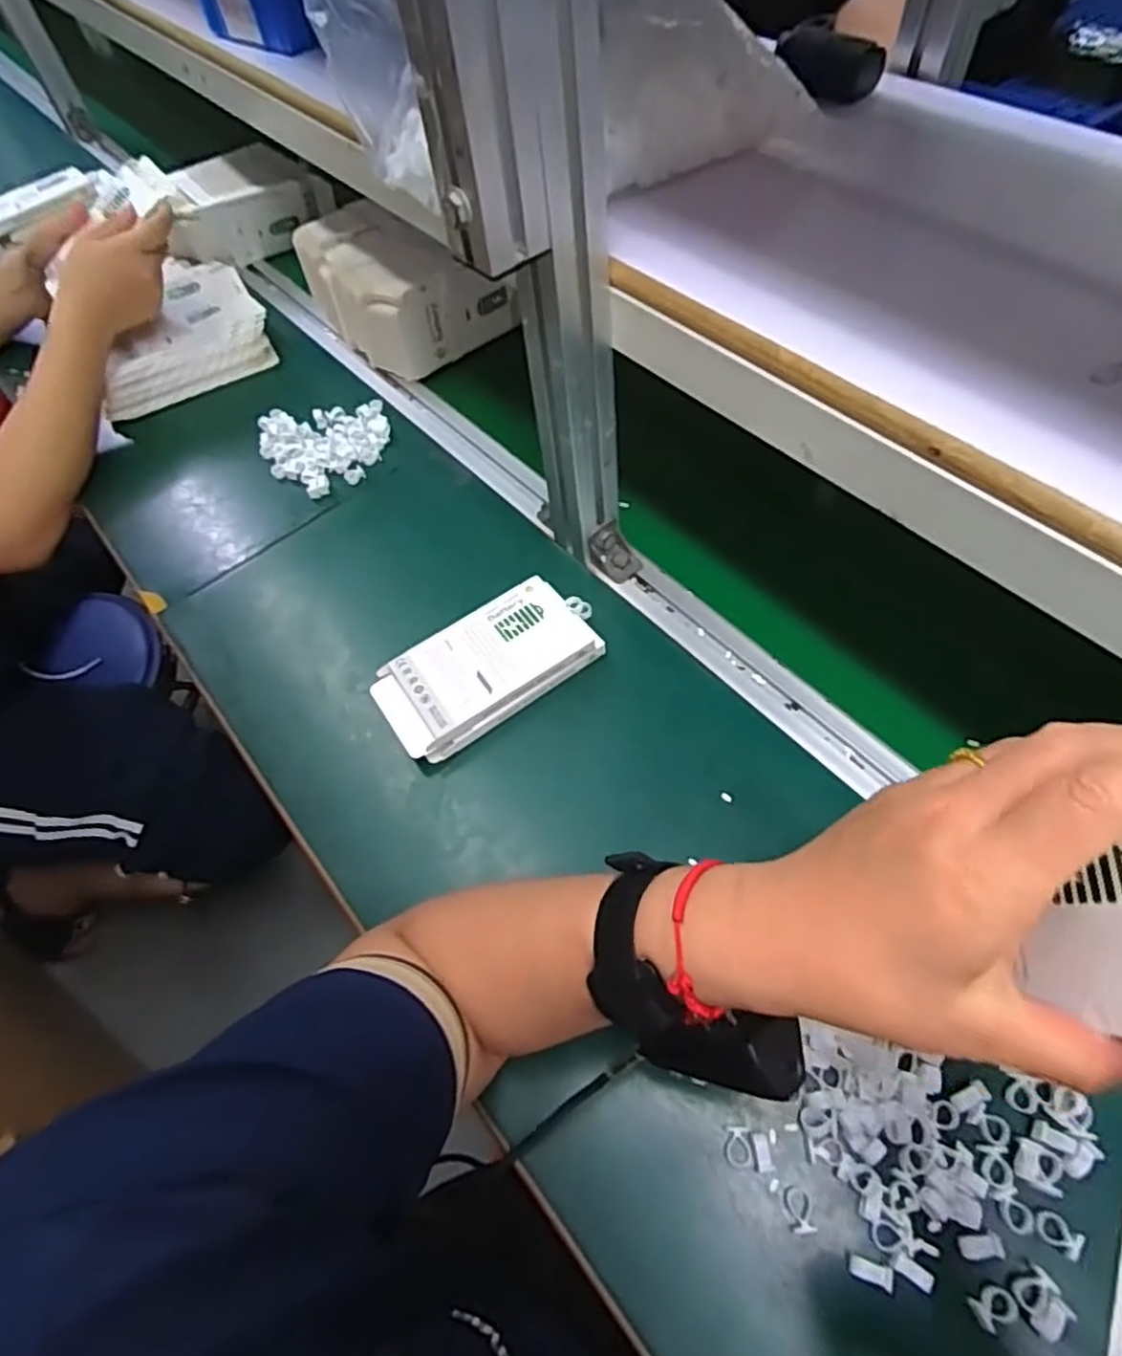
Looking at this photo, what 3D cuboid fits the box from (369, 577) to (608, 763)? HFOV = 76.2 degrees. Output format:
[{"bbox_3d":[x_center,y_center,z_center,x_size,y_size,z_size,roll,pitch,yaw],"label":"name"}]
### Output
[{"bbox_3d":[-0.053,-0.008,0.535,0.168,0.035,0.083,-32,61,-15],"label":"box"}]

